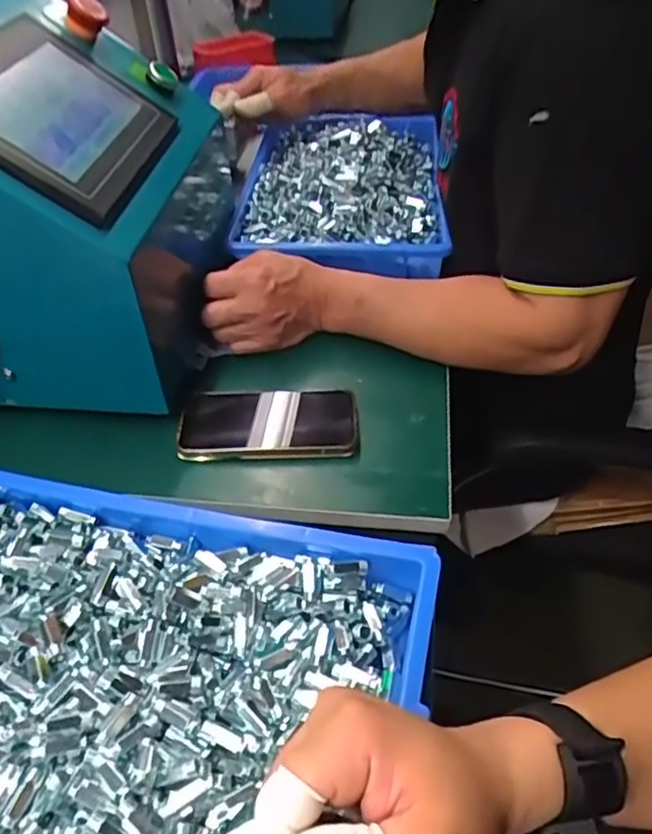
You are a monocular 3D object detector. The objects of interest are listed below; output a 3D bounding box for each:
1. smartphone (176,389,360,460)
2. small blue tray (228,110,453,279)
[{"bbox_3d":[-0.049,0.005,0.567,0.151,0.013,0.075,-1,44,1],"label":"smartphone"},{"bbox_3d":[0.023,-0.301,0.804,0.246,0.051,0.369,2,44,4],"label":"small blue tray"}]

